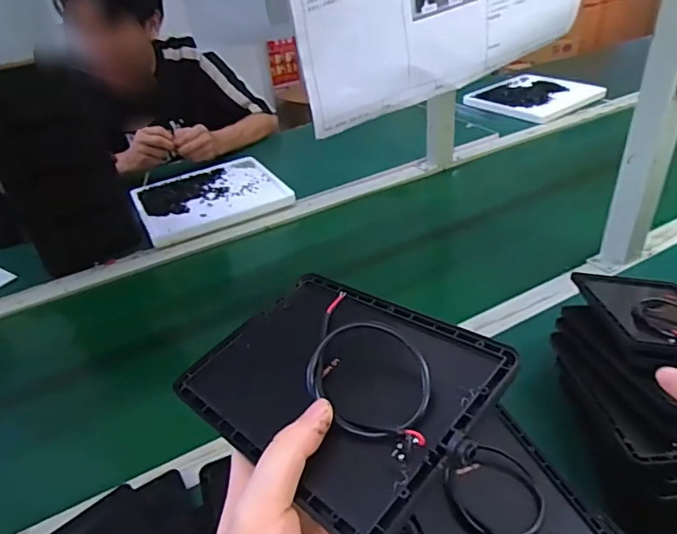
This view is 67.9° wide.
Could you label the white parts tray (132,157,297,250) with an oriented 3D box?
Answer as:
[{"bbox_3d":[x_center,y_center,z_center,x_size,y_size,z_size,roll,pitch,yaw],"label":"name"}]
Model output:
[{"bbox_3d":[-0.271,-0.157,1.040,0.276,0.024,0.302,-20,36,-19],"label":"white parts tray"}]

